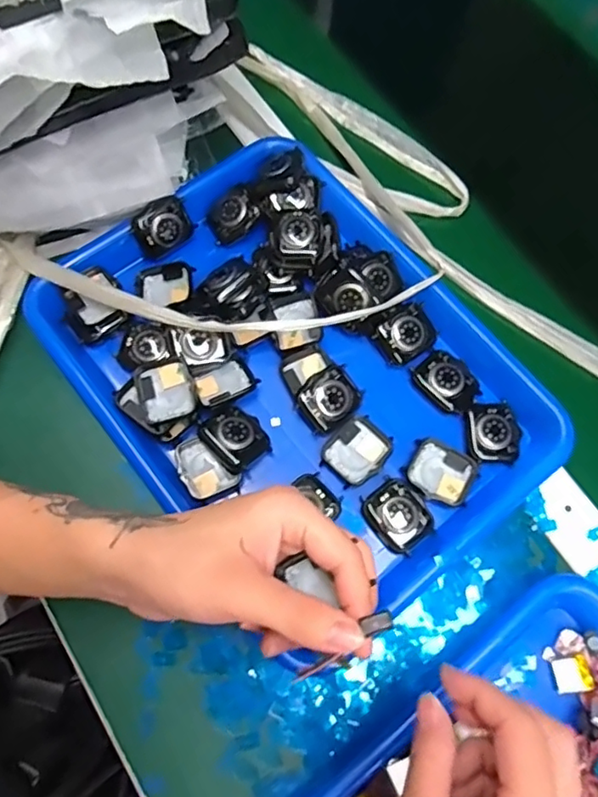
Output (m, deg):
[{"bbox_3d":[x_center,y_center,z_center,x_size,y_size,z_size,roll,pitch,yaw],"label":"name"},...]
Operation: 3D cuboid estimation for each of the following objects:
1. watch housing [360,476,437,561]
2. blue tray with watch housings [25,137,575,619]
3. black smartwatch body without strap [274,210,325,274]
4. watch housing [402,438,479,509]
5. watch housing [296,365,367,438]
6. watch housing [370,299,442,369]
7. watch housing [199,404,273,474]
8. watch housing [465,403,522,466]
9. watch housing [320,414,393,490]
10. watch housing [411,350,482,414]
[{"bbox_3d":[0.066,0.077,0.374,0.037,0.005,0.045,-35,76,-13],"label":"watch housing"},{"bbox_3d":[-0.003,-0.021,0.399,0.251,0.049,0.327,-37,76,-14],"label":"blue tray with watch housings"},{"bbox_3d":[0.000,-0.120,0.423,0.037,0.014,0.046,7,71,0],"label":"black smartwatch body without strap"},{"bbox_3d":[0.099,0.051,0.394,0.046,0.007,0.040,27,72,7],"label":"watch housing"},{"bbox_3d":[0.022,0.001,0.395,0.045,0.018,0.037,-37,94,-4],"label":"watch housing"},{"bbox_3d":[0.081,-0.047,0.420,0.043,0.009,0.036,-32,97,-3],"label":"watch housing"},{"bbox_3d":[-0.043,0.028,0.387,0.037,0.016,0.042,-42,77,-14],"label":"watch housing"},{"bbox_3d":[0.139,0.023,0.399,0.035,0.005,0.043,-2,71,-3],"label":"watch housing"},{"bbox_3d":[0.040,0.037,0.390,0.039,0.006,0.045,43,75,11],"label":"watch housing"},{"bbox_3d":[0.109,-0.013,0.411,0.036,0.008,0.046,-35,76,-13],"label":"watch housing"}]

